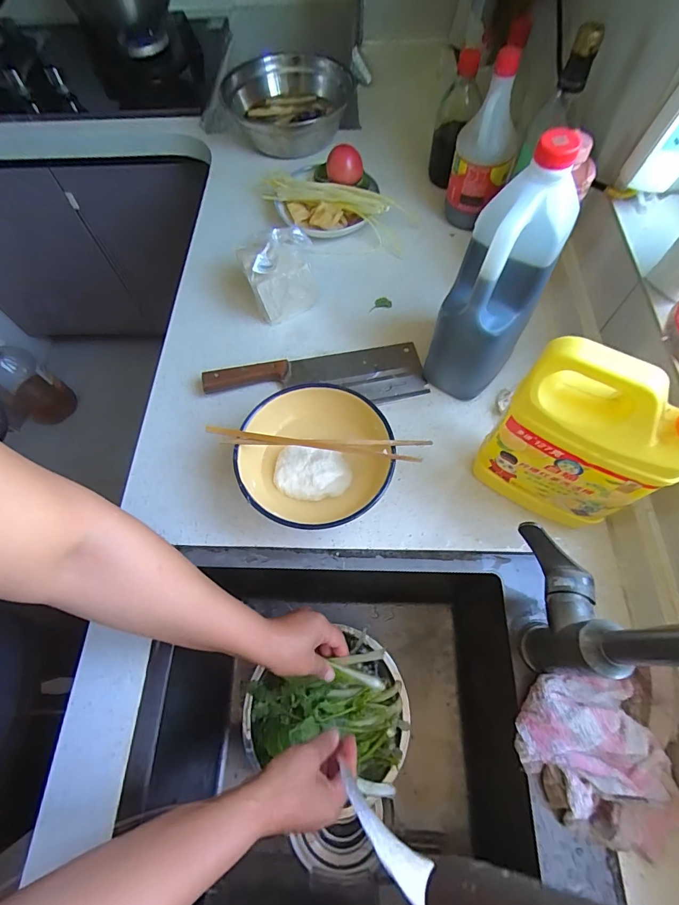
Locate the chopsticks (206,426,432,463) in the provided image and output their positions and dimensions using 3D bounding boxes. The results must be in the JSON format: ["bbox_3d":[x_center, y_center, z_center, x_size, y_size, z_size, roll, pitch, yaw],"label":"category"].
[{"bbox_3d":[-0.024,-0.011,0.447,0.236,0.012,0.023,4,64,5],"label":"chopsticks"}]

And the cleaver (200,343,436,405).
[{"bbox_3d":[-0.033,-0.095,0.554,0.292,0.014,0.087,-9,64,-1],"label":"cleaver"}]

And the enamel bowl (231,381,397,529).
[{"bbox_3d":[-0.027,0.012,0.474,0.164,0.078,0.161,-1,64,2],"label":"enamel bowl"}]

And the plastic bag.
[{"bbox_3d":[-0.085,-0.250,0.579,0.097,0.092,0.083,-18,65,-6],"label":"plastic bag"}]

